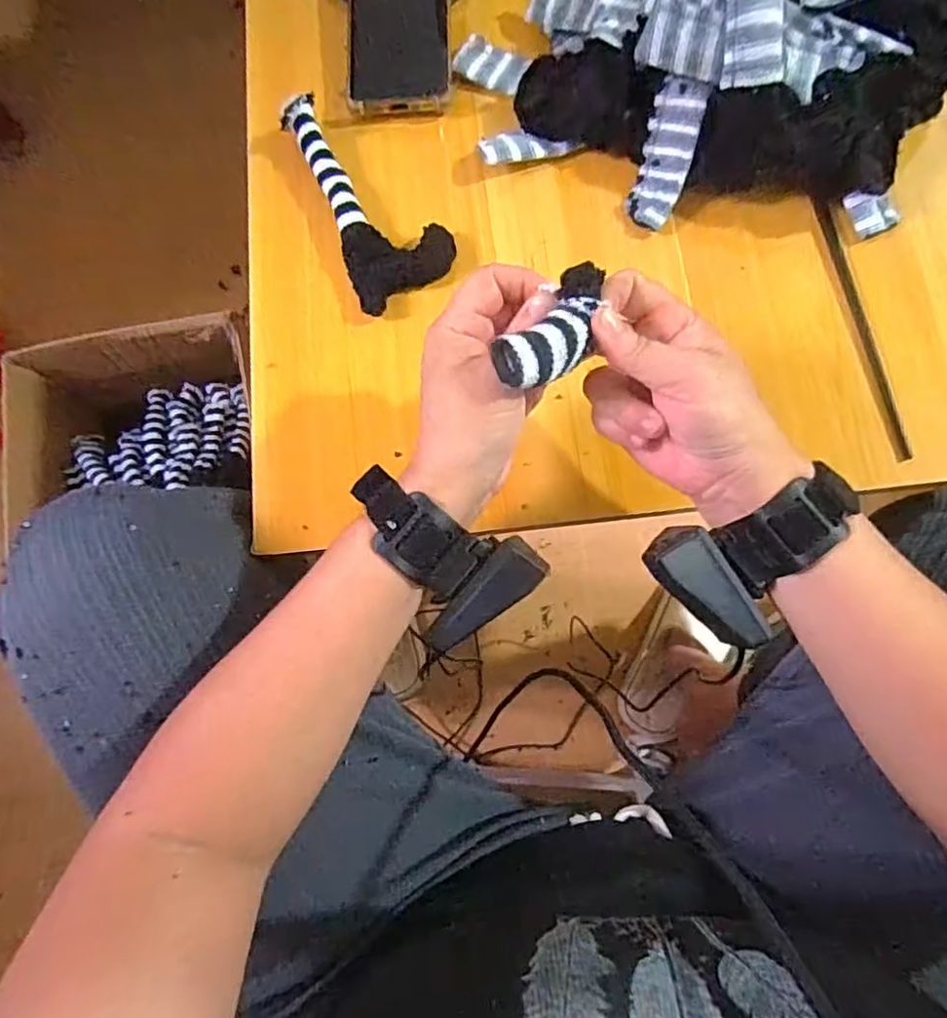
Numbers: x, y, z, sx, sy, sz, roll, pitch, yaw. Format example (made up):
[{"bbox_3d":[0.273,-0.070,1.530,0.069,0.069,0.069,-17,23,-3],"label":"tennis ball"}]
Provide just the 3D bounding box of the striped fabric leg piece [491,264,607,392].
[{"bbox_3d":[0.040,-0.081,0.289,0.028,0.026,0.070,32,69,10],"label":"striped fabric leg piece"}]

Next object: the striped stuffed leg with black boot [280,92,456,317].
[{"bbox_3d":[-0.071,-0.219,0.429,0.073,0.030,0.160,-23,74,-5],"label":"striped stuffed leg with black boot"}]

